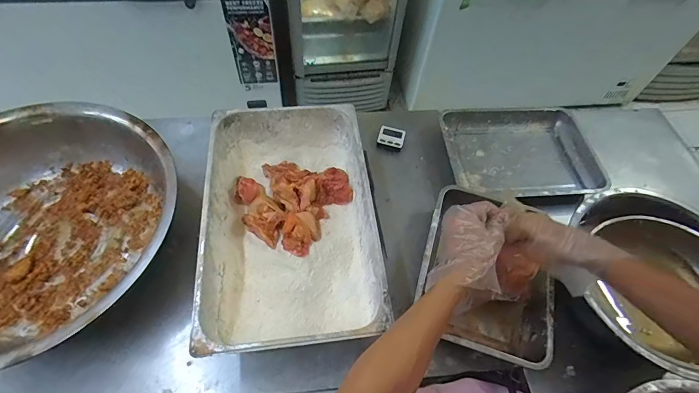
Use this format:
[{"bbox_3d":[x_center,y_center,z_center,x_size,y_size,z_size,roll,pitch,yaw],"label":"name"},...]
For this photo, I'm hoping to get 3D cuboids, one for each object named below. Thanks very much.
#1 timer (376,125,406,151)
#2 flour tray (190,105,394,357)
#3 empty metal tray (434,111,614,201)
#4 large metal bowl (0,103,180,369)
[{"bbox_3d":[0.115,-0.160,1.010,0.070,0.016,0.073,15,57,6],"label":"timer"},{"bbox_3d":[-0.125,0.051,0.781,0.321,0.157,0.526,-4,57,-6],"label":"flour tray"},{"bbox_3d":[0.460,-0.115,0.983,0.388,0.061,0.263,-1,57,-4],"label":"empty metal tray"},{"bbox_3d":[-0.620,0.070,0.738,0.544,0.166,0.535,2,57,-3],"label":"large metal bowl"}]

